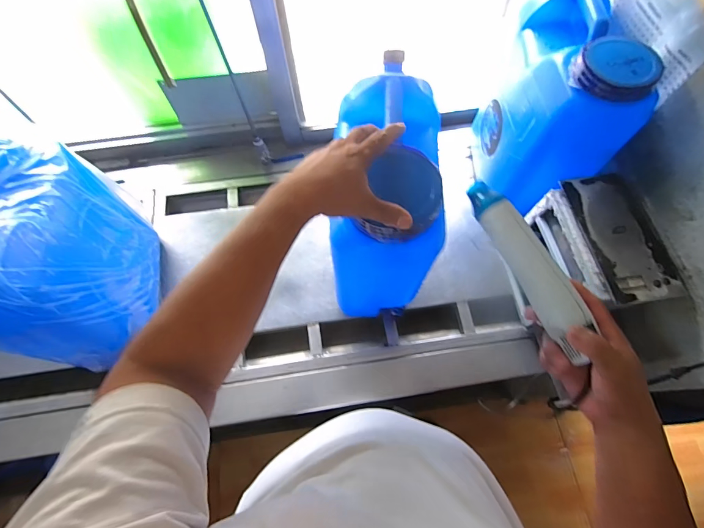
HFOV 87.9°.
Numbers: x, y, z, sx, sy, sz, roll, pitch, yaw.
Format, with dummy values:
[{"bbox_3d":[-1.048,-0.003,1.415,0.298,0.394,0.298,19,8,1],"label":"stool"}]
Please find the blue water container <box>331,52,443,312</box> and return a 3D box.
[{"bbox_3d":[0.064,-0.110,0.667,0.160,0.371,0.302,3,67,2],"label":"blue water container"}]

